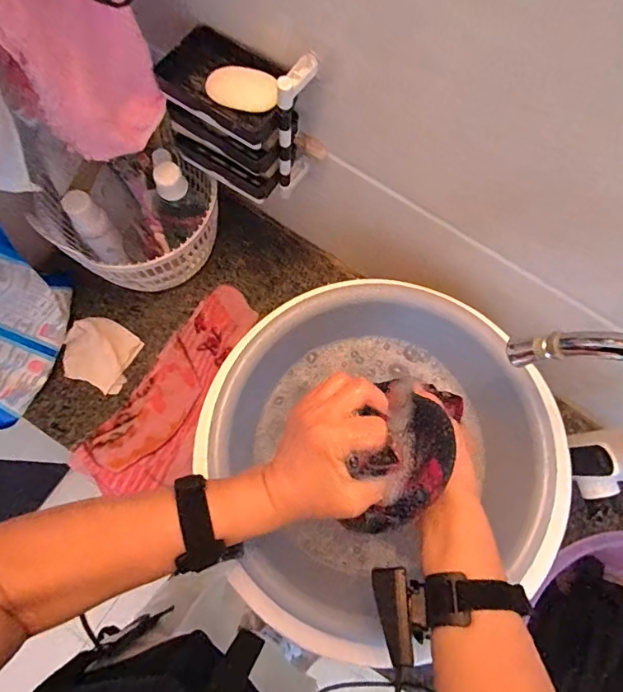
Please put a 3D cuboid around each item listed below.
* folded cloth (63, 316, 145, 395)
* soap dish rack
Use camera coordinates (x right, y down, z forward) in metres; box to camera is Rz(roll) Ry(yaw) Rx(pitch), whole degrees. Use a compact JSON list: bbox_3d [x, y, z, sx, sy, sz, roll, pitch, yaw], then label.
[{"bbox_3d":[-0.297,0.010,0.669,0.092,0.017,0.092,23,78,4],"label":"folded cloth"},{"bbox_3d":[-0.073,-0.243,0.489,0.138,0.145,0.094,35,80,6],"label":"soap dish rack"}]

